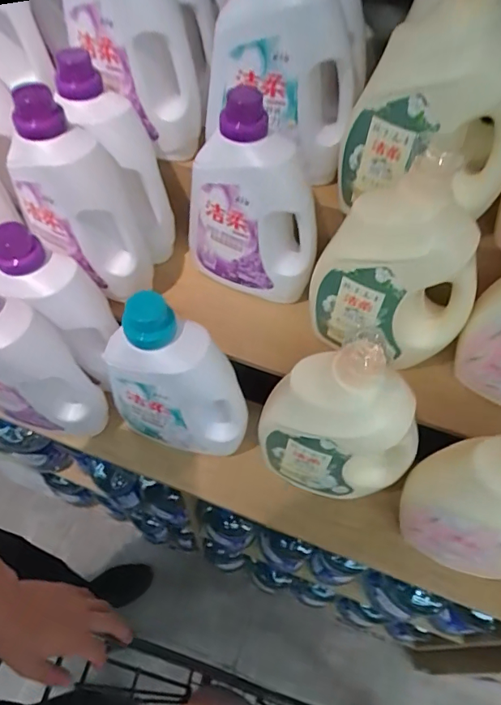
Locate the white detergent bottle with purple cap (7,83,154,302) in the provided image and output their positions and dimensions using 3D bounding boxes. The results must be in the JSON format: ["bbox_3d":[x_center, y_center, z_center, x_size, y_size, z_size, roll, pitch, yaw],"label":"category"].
[{"bbox_3d":[-0.265,-0.230,0.721,0.197,0.294,0.130,40,64,22],"label":"white detergent bottle with purple cap"}]

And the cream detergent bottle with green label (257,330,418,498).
[{"bbox_3d":[0.127,0.095,0.652,0.227,0.317,0.111,9,57,4],"label":"cream detergent bottle with green label"}]

